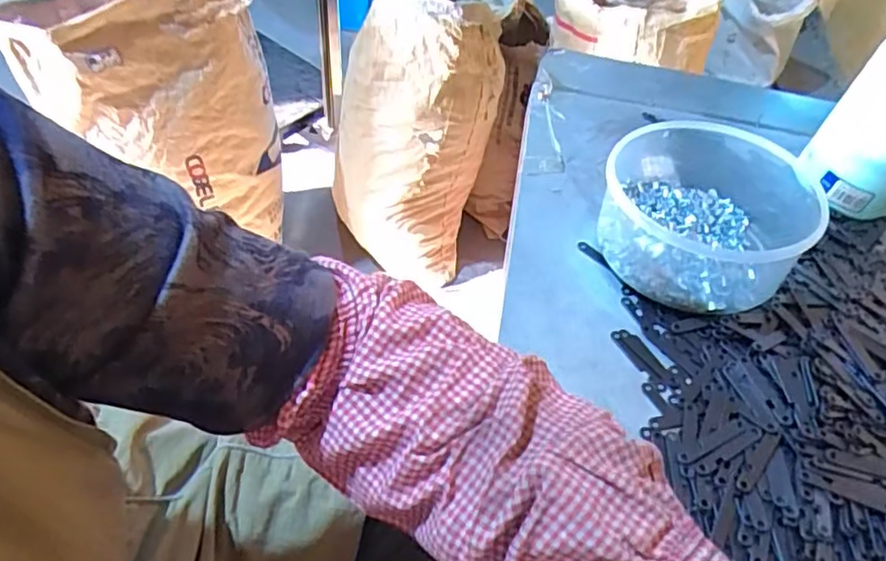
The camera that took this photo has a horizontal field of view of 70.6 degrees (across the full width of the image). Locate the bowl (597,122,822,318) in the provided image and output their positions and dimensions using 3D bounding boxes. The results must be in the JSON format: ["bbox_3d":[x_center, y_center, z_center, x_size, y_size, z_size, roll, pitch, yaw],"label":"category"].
[{"bbox_3d":[0.195,-0.048,0.473,0.157,0.068,0.144,3,52,-4],"label":"bowl"}]

